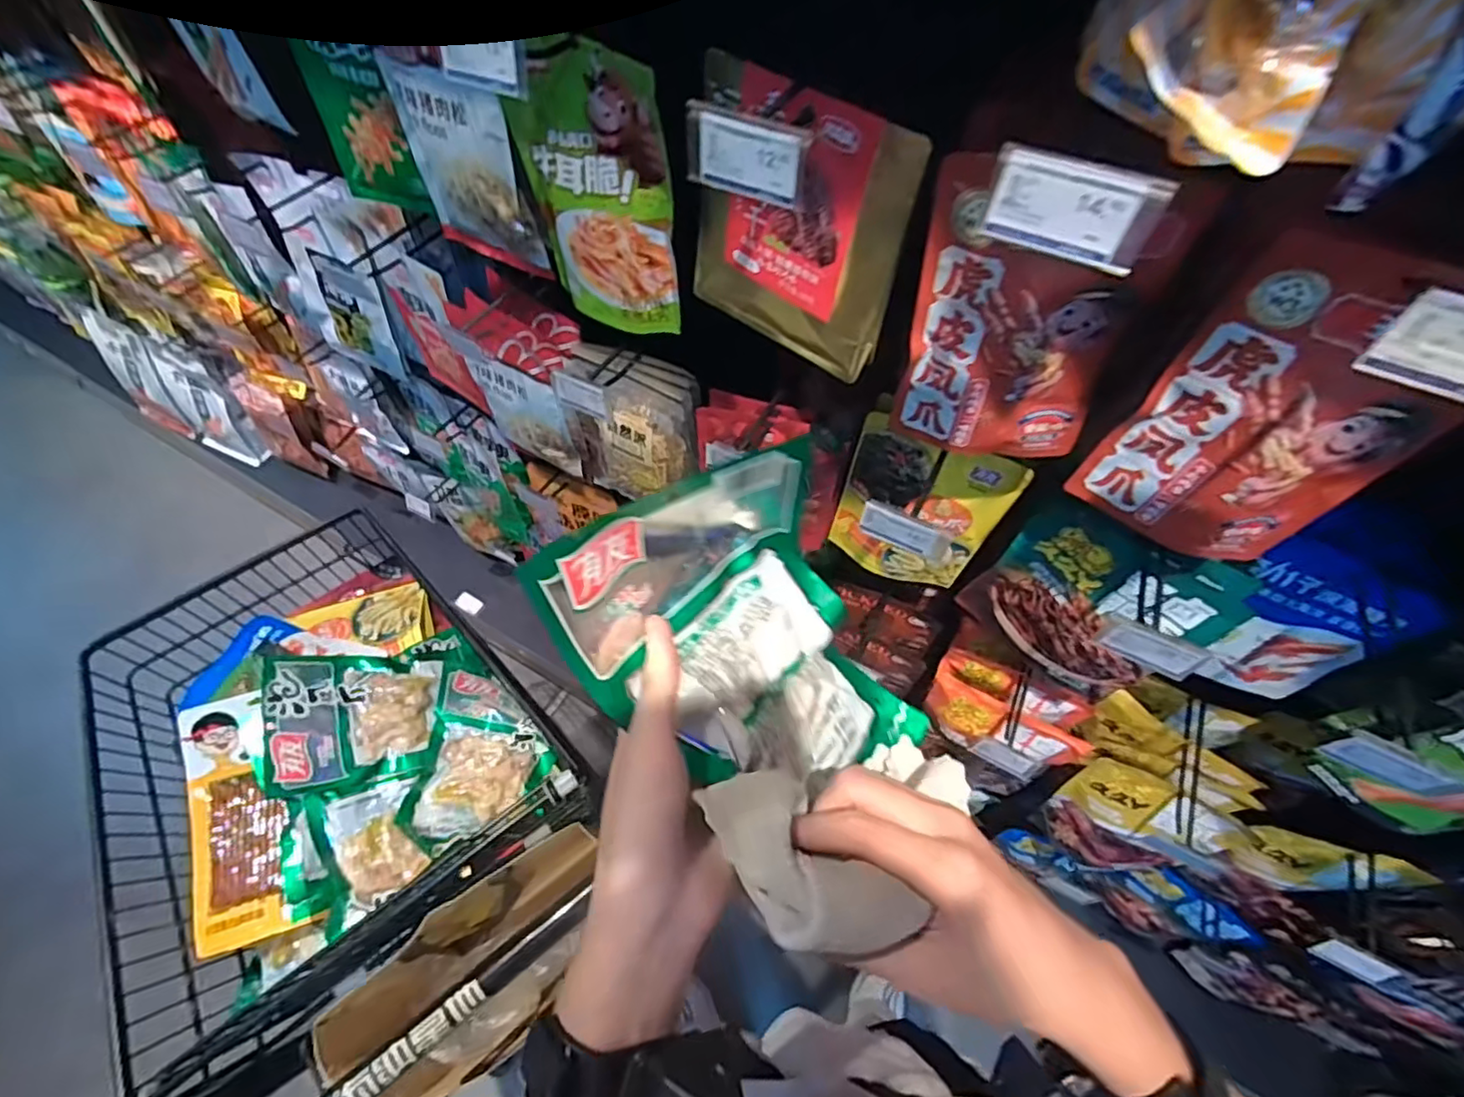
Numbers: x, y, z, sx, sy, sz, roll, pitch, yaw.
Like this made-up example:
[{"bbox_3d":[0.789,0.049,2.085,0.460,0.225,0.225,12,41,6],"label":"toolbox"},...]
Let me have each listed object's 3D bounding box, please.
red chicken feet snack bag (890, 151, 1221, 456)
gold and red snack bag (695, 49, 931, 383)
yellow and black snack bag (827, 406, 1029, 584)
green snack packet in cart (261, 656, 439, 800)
[{"bbox_3d":[0.218,-0.164,0.478,0.167,0.218,0.036,11,59,5],"label":"red chicken feet snack bag"},{"bbox_3d":[0.047,-0.260,0.515,0.191,0.194,0.029,36,64,19],"label":"gold and red snack bag"},{"bbox_3d":[0.219,-0.040,0.748,0.180,0.227,0.039,22,61,12],"label":"yellow and black snack bag"},{"bbox_3d":[-0.443,0.195,0.738,0.177,0.023,0.159,1,52,-37],"label":"green snack packet in cart"}]

